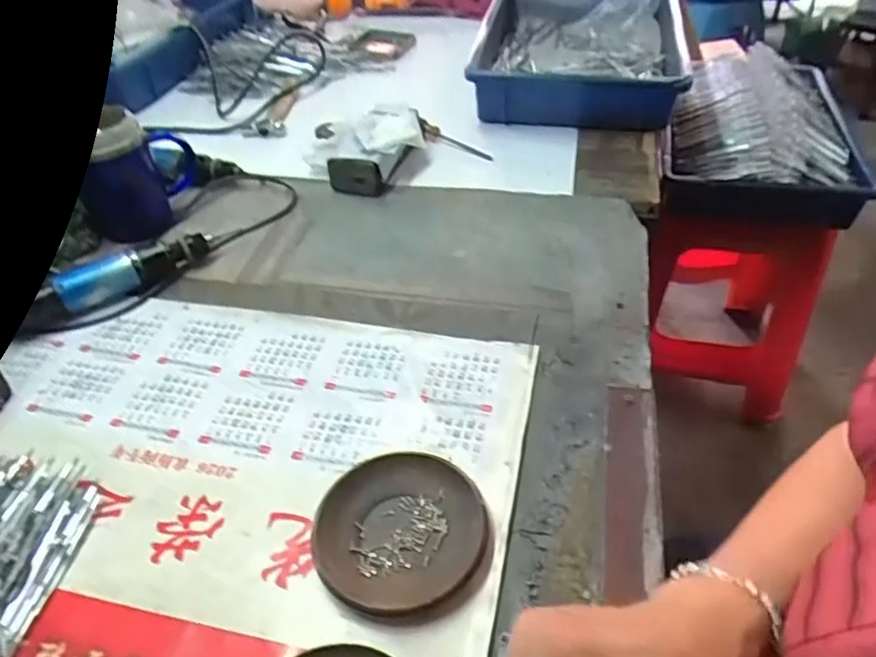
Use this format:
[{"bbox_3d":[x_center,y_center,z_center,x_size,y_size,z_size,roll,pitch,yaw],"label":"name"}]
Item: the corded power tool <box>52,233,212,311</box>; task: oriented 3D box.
[{"bbox_3d":[-0.303,-0.059,0.619,0.144,0.040,0.035,-24,47,-19],"label":"corded power tool"}]

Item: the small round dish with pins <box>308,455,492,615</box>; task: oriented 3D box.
[{"bbox_3d":[-0.026,0.136,0.411,0.112,0.017,0.112,-2,44,2],"label":"small round dish with pins"}]

